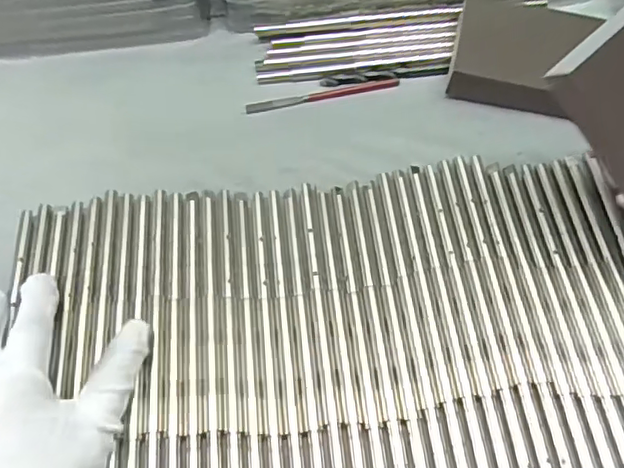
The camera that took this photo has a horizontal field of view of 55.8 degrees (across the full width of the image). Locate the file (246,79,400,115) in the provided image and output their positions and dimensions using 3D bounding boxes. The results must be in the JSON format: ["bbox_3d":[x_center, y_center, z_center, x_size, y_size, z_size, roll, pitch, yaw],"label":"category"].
[{"bbox_3d":[0.008,-0.096,0.407,0.106,0.004,0.009,-11,63,-6],"label":"file"}]

